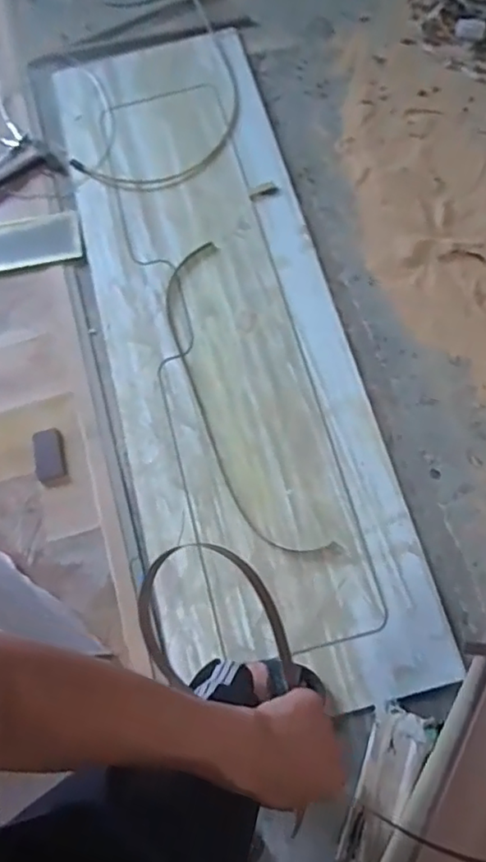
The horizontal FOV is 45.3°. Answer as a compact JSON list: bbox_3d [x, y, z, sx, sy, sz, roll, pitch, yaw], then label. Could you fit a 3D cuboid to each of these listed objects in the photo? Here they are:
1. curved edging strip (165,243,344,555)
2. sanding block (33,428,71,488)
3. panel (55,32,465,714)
[{"bbox_3d":[-0.026,-0.105,1.621,0.215,0.018,0.986,-19,70,-4],"label":"curved edging strip"},{"bbox_3d":[-0.521,0.074,1.574,0.083,0.030,0.156,-13,70,-2],"label":"sanding block"},{"bbox_3d":[-0.065,-0.335,1.698,0.682,0.042,2.101,-13,70,-2],"label":"panel"}]

